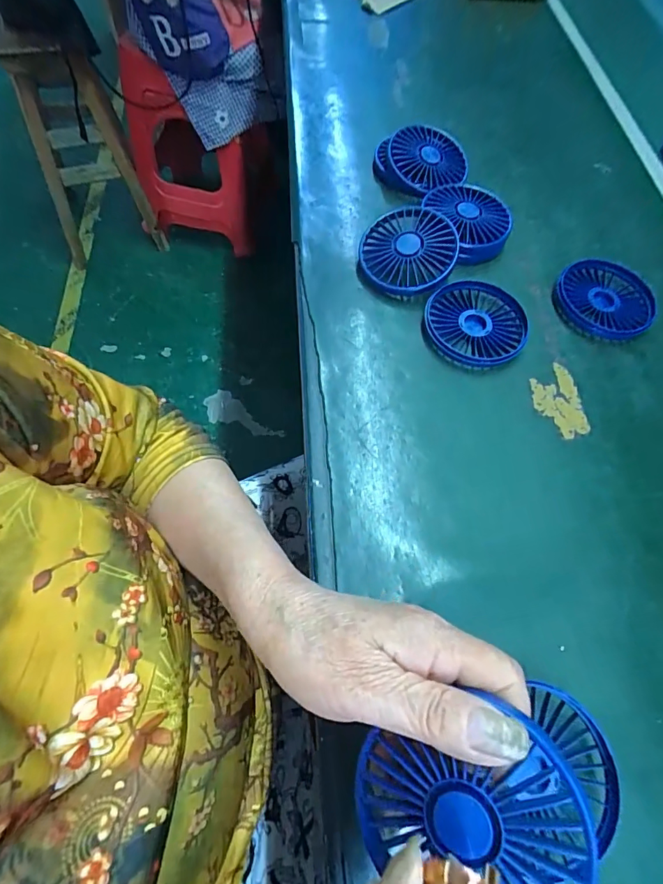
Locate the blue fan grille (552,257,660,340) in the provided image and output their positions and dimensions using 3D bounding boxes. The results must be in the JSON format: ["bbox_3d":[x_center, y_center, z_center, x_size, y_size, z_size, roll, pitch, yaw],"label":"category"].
[{"bbox_3d":[0.261,-0.136,0.405,0.088,0.013,0.086,1,64,-2],"label":"blue fan grille"}]

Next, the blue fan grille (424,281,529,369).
[{"bbox_3d":[0.129,-0.106,0.381,0.087,0.015,0.088,1,64,-2],"label":"blue fan grille"}]

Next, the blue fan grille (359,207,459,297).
[{"bbox_3d":[0.071,-0.180,0.399,0.088,0.018,0.088,11,79,17],"label":"blue fan grille"}]

